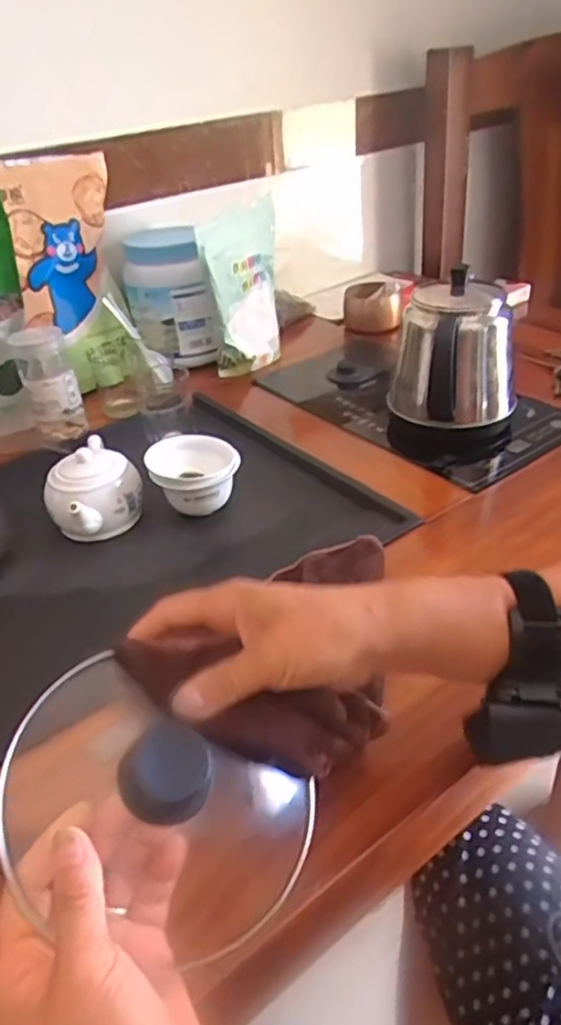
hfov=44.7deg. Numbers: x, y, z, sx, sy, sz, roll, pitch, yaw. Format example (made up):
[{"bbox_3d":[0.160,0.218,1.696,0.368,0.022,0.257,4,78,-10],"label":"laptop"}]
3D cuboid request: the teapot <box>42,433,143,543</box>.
[{"bbox_3d":[-0.165,-0.021,0.603,0.076,0.064,0.085,22,43,35],"label":"teapot"}]

